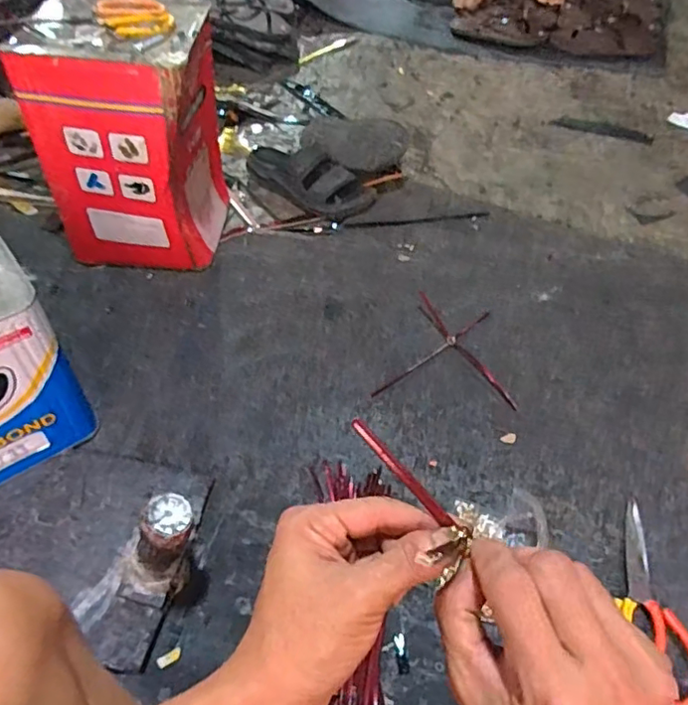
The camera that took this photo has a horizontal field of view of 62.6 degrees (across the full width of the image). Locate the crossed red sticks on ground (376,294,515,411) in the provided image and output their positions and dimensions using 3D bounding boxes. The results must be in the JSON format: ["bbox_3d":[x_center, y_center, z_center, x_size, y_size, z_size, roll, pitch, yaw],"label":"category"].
[{"bbox_3d":[0.162,-0.010,0.900,0.206,0.013,0.198,5,54,6],"label":"crossed red sticks on ground"}]

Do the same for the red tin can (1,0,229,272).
[{"bbox_3d":[-0.320,-0.333,0.890,0.226,0.328,0.243,3,54,1],"label":"red tin can"}]

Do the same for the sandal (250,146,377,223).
[{"bbox_3d":[-0.073,-0.336,1.101,0.267,0.082,0.097,24,58,5],"label":"sandal"}]

